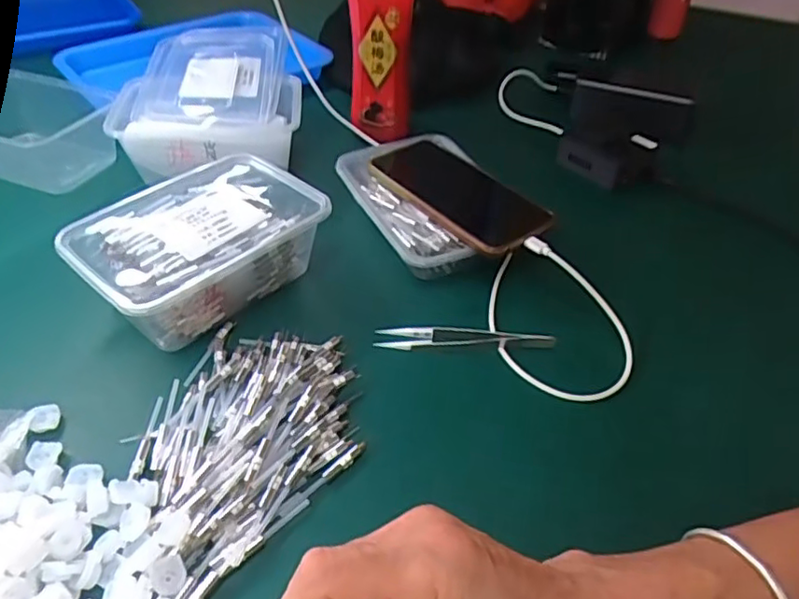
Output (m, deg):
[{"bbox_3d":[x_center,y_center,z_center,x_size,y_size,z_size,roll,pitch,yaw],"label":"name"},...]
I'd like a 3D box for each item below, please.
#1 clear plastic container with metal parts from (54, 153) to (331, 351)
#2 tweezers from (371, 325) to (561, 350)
[{"bbox_3d":[-0.146,-0.037,0.463,0.119,0.061,0.171,33,50,28],"label":"clear plastic container with metal parts"},{"bbox_3d":[0.046,0.027,0.441,0.125,0.012,0.018,5,43,2],"label":"tweezers"}]

